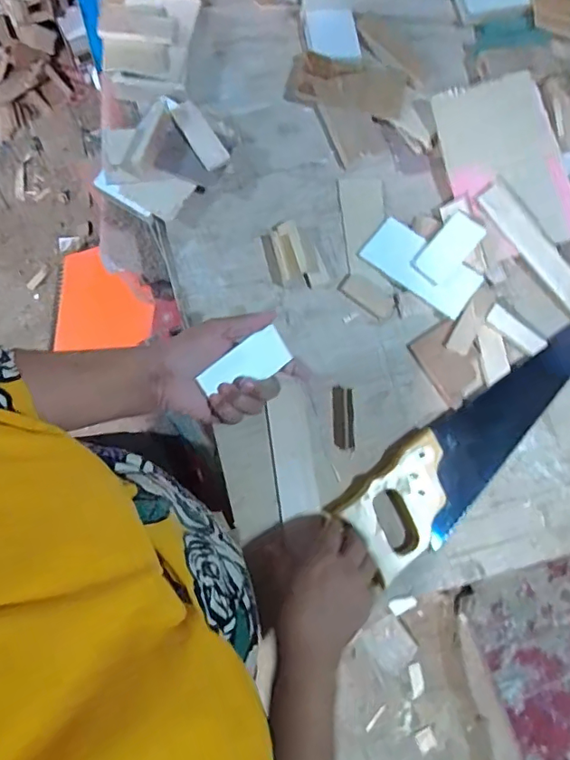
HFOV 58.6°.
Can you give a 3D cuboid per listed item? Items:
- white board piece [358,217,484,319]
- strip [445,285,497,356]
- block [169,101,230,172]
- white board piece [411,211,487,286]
[{"bbox_3d":[0.163,-0.134,0.606,0.135,0.013,0.061,38,81,5],"label":"white board piece"},{"bbox_3d":[0.219,-0.071,0.596,0.027,0.010,0.089,29,80,4],"label":"strip"},{"bbox_3d":[-0.102,-0.289,0.595,0.032,0.008,0.090,-34,87,10],"label":"block"},{"bbox_3d":[0.192,-0.155,0.600,0.044,0.006,0.085,43,96,5],"label":"white board piece"}]

